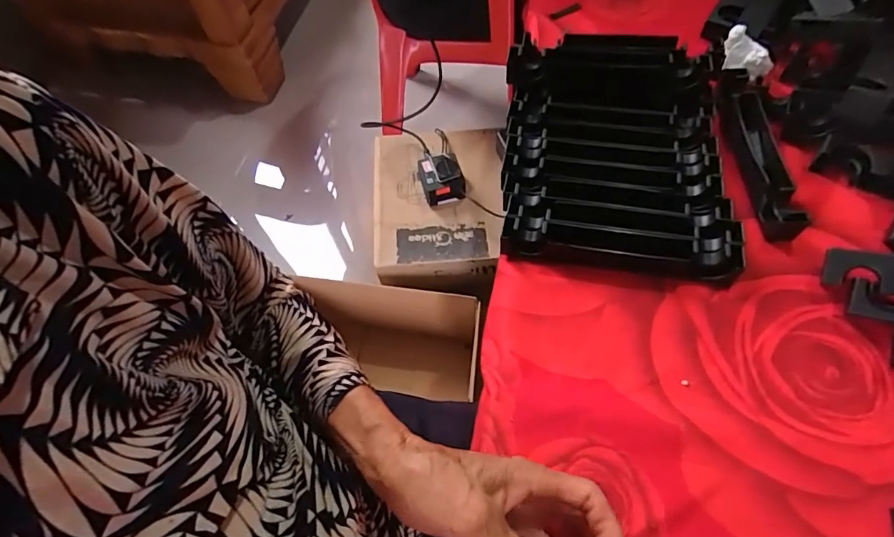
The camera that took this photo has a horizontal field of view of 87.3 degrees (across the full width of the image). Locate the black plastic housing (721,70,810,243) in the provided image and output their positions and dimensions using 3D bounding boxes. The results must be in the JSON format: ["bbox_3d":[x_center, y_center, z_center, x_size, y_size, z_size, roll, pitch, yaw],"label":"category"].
[{"bbox_3d":[0.301,-0.116,0.458,0.036,0.030,0.201,4,58,7],"label":"black plastic housing"}]

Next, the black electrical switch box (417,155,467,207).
[{"bbox_3d":[-0.010,-0.160,0.834,0.076,0.049,0.089,-10,60,-1],"label":"black electrical switch box"}]

